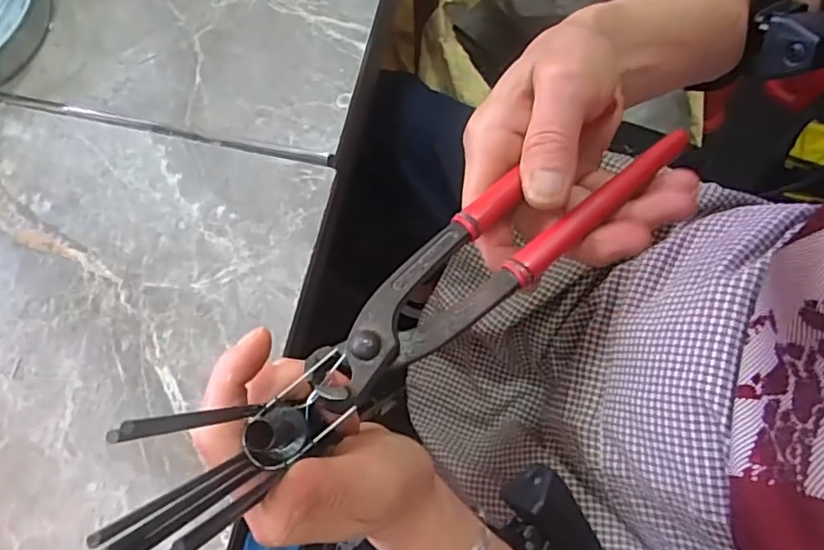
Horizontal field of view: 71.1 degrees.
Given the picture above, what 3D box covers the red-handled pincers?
[{"bbox_3d":[0.037,-0.015,0.245,0.189,0.017,0.044,-33,77,-16],"label":"red-handled pincers"}]

